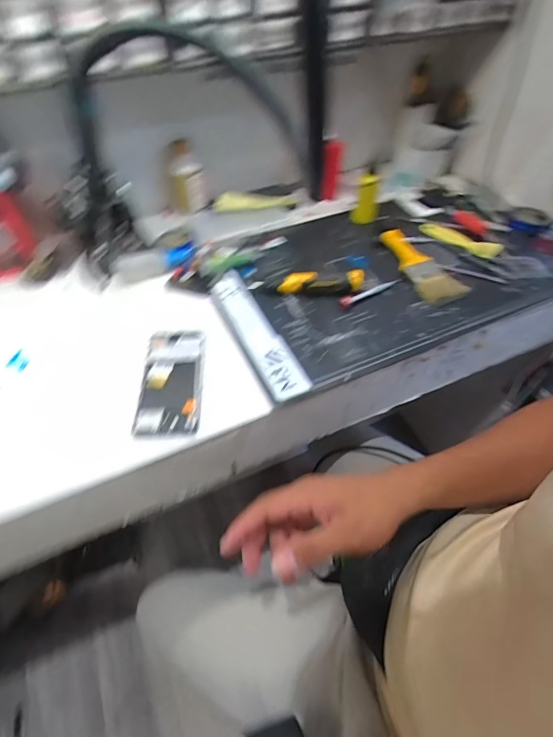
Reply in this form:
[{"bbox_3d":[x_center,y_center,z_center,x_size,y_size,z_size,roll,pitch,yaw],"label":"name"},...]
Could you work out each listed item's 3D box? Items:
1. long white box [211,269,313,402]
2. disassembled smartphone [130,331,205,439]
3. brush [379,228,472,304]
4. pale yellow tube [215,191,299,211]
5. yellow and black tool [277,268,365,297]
[{"bbox_3d":[-0.029,-0.054,0.537,0.049,0.008,0.237,-23,54,-12],"label":"long white box"},{"bbox_3d":[-0.128,0.011,0.484,0.071,0.008,0.155,-2,52,-3],"label":"disassembled smartphone"},{"bbox_3d":[0.219,-0.159,0.611,0.064,0.022,0.158,-16,54,-14],"label":"brush"},{"bbox_3d":[-0.036,-0.302,0.713,0.149,0.033,0.024,-5,52,-6],"label":"pale yellow tube"},{"bbox_3d":[0.065,-0.121,0.576,0.119,0.029,0.032,-1,52,-3],"label":"yellow and black tool"}]

